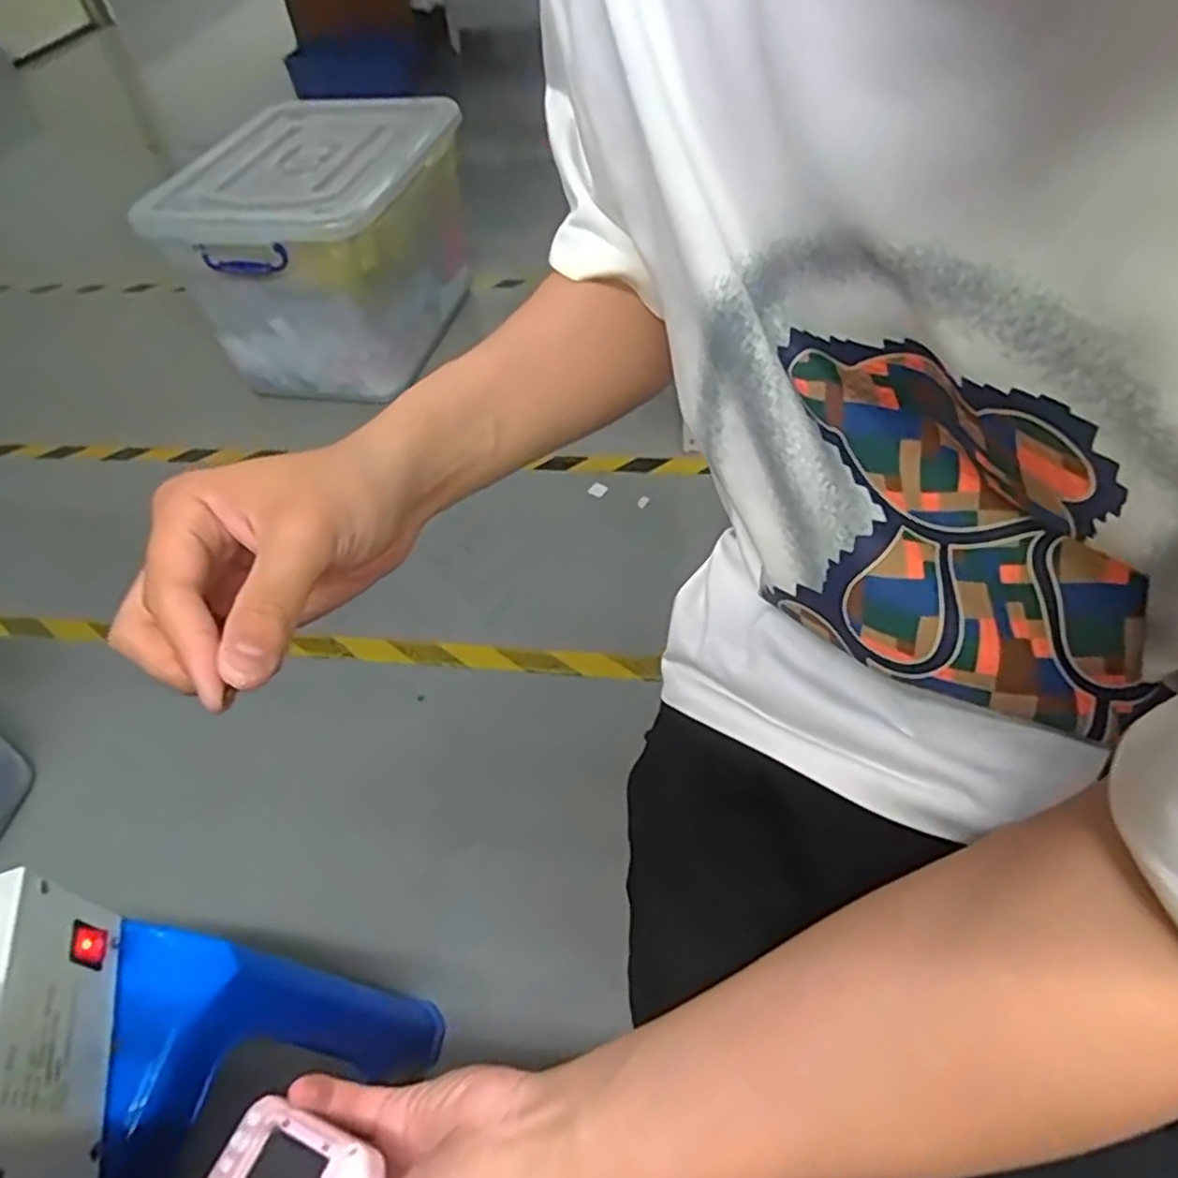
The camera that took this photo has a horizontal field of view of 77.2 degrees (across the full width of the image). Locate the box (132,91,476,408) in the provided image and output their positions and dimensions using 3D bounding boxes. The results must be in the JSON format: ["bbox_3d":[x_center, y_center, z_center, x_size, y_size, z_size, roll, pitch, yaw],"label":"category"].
[{"bbox_3d":[-0.555,-0.727,1.635,0.426,0.409,0.586,6,51,11],"label":"box"}]

